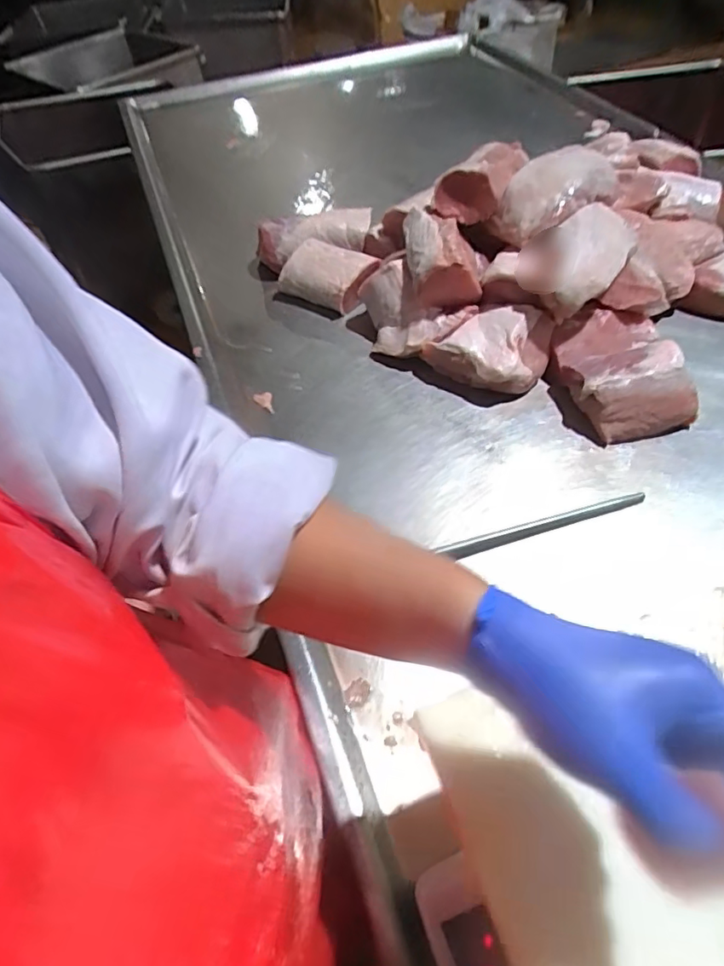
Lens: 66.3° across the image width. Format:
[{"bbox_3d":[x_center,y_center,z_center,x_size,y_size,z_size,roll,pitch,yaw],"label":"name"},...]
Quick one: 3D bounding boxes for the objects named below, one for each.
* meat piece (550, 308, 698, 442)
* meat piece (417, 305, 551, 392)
[{"bbox_3d":[0.357,-0.156,0.770,0.157,0.074,0.198,-13,54,-5],"label":"meat piece"},{"bbox_3d":[0.179,-0.193,0.805,0.179,0.081,0.114,7,55,10],"label":"meat piece"}]

